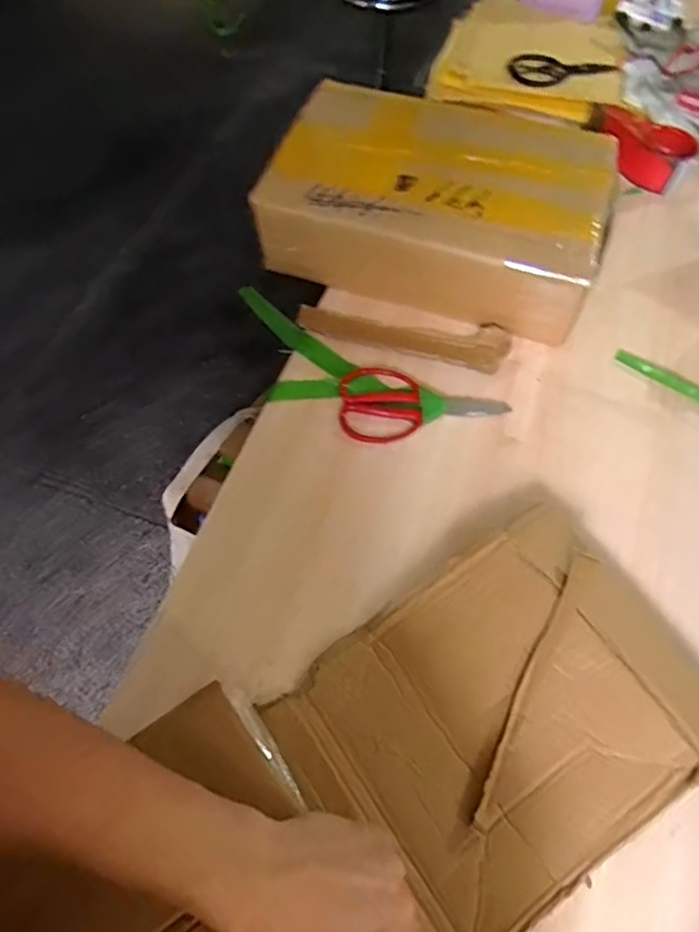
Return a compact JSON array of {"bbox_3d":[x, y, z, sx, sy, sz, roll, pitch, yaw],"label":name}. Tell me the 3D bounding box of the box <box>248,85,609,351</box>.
[{"bbox_3d":[0.110,-0.329,0.794,0.401,0.133,0.271,14,61,5],"label":"box"}]

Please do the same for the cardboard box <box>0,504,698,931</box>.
[{"bbox_3d":[0.074,0.292,0.414,0.533,0.166,0.394,-33,65,-15],"label":"cardboard box"}]

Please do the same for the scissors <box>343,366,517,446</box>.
[{"bbox_3d":[0.085,-0.071,0.709,0.187,0.018,0.094,-2,60,-3],"label":"scissors"}]

